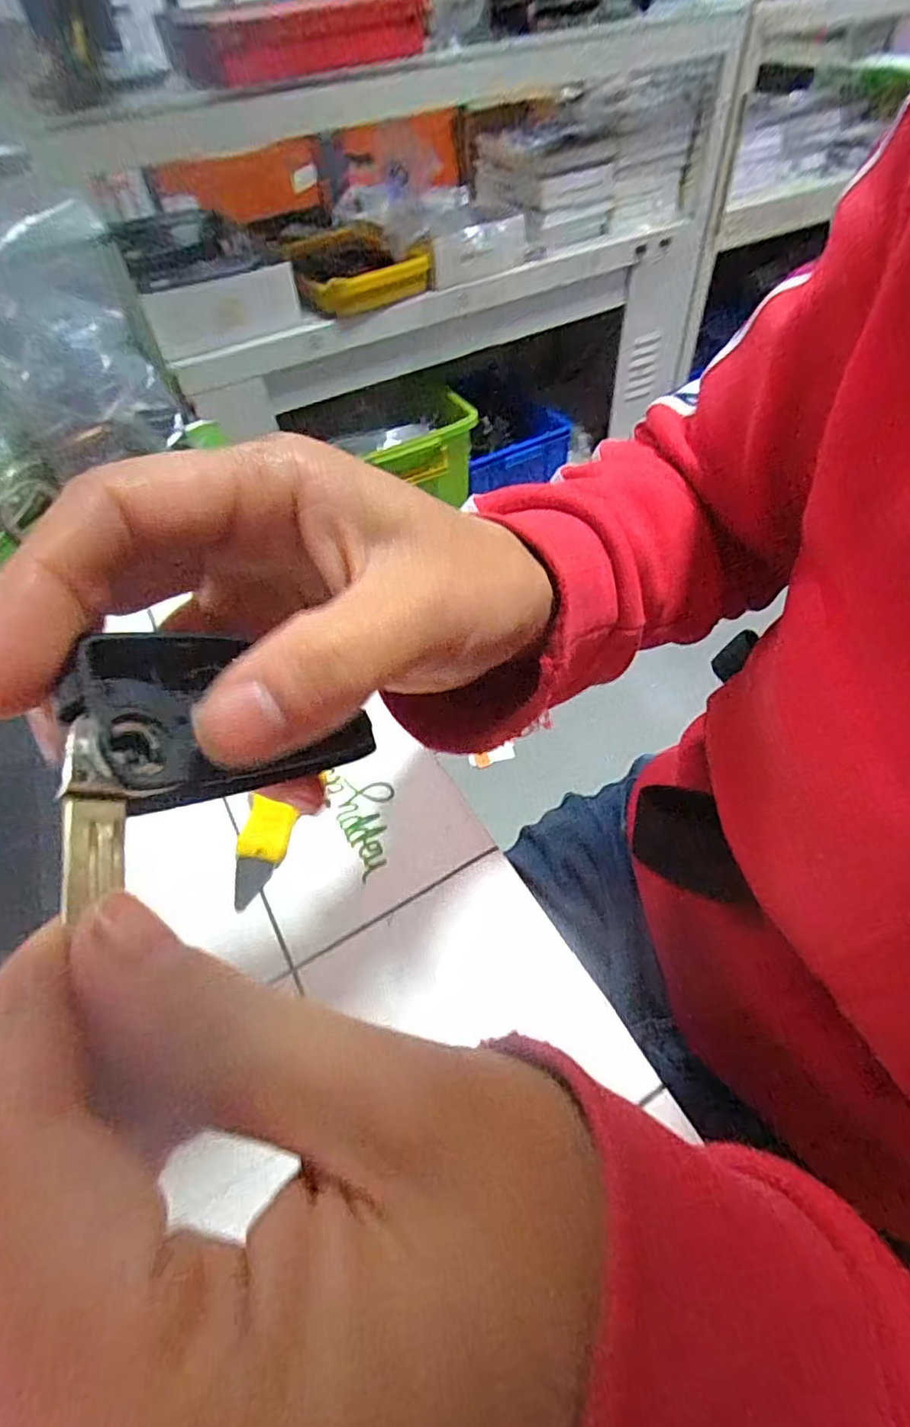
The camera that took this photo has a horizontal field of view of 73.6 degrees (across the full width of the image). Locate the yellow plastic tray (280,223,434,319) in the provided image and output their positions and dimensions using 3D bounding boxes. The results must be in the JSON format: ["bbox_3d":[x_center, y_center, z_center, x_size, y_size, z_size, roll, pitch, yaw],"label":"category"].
[{"bbox_3d":[-0.194,-0.827,1.133,0.242,0.072,0.257,-20,53,-11],"label":"yellow plastic tray"}]

